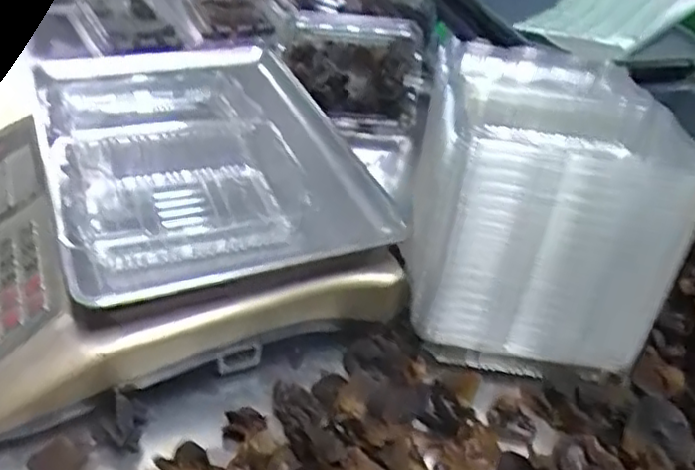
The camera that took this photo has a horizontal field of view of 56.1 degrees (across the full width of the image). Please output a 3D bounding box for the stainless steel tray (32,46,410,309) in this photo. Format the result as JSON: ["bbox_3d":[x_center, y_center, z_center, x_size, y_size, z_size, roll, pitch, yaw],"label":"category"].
[{"bbox_3d":[-0.134,-0.085,0.580,0.240,0.043,0.349,-12,43,-22],"label":"stainless steel tray"}]

